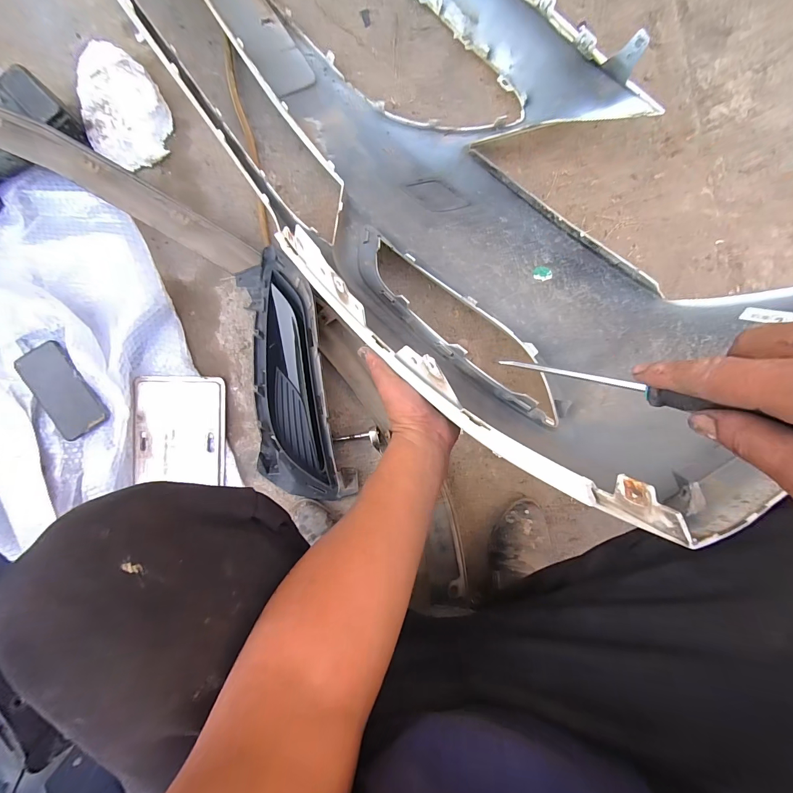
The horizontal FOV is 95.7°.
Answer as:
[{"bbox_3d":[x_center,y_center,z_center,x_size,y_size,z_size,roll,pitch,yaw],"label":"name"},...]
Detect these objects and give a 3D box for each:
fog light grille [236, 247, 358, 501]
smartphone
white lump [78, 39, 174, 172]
[{"bbox_3d":[-0.180,-0.026,0.598,0.145,0.059,0.419,-12,88,-2],"label":"fog light grille"},{"bbox_3d":[-0.556,-0.011,0.597,0.086,0.013,0.160,-30,91,-2],"label":"smartphone"},{"bbox_3d":[-0.462,-0.492,0.610,0.125,0.051,0.184,-22,88,-2],"label":"white lump"}]

